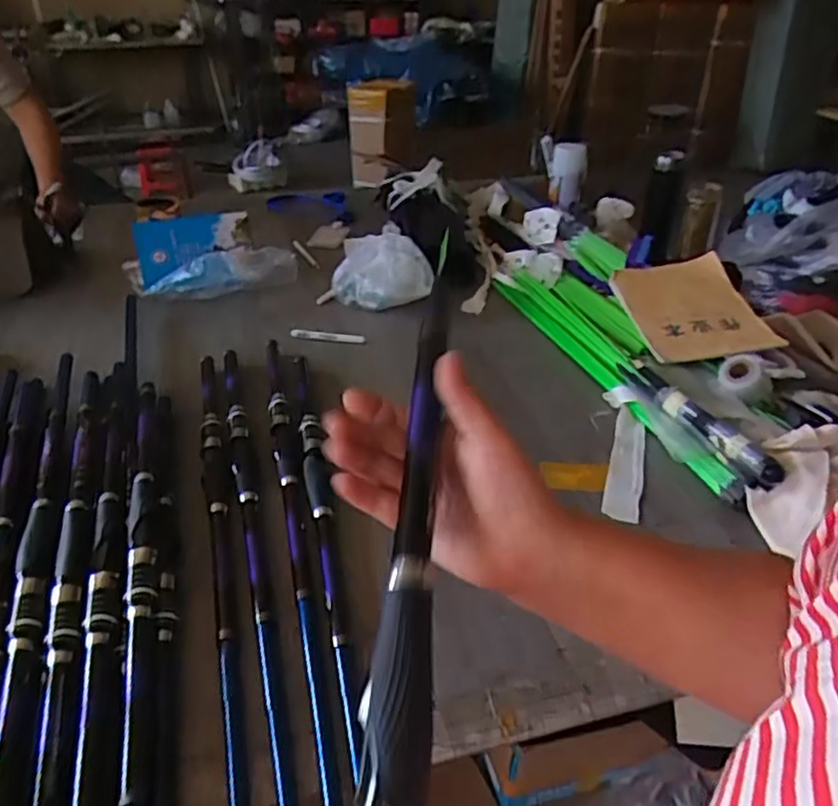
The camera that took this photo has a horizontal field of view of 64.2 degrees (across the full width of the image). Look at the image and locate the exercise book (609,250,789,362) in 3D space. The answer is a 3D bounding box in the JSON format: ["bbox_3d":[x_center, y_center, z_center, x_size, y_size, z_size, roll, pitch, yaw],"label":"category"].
[{"bbox_3d":[0.434,-0.161,1.087,0.183,0.018,0.277,-8,40,1],"label":"exercise book"}]

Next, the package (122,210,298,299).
[{"bbox_3d":[-0.381,-0.273,1.223,0.300,0.091,0.194,-6,34,-10],"label":"package"}]

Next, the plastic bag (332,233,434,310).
[{"bbox_3d":[-0.067,-0.235,1.201,0.181,0.102,0.104,-3,34,-6],"label":"plastic bag"}]

